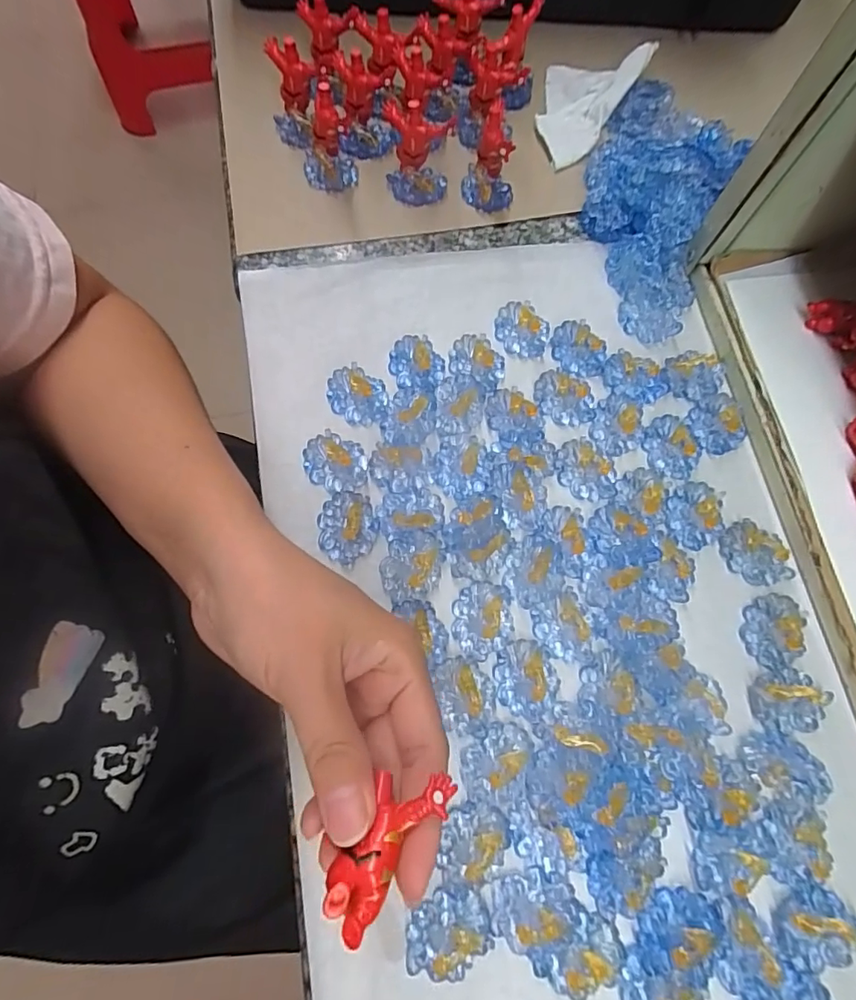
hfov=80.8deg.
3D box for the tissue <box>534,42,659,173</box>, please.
[{"bbox_3d":[0.103,-0.276,0.343,0.056,0.016,0.110,30,76,8],"label":"tissue"}]

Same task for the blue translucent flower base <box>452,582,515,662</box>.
[{"bbox_3d":[0.028,0.061,0.253,0.030,0.007,0.036,1,74,0],"label":"blue translucent flower base"}]

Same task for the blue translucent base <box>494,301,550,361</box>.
[{"bbox_3d":[0.057,-0.102,0.303,0.028,0.007,0.036,-41,78,-11],"label":"blue translucent base"}]

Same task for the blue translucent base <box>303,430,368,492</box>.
[{"bbox_3d":[-0.050,-0.021,0.275,0.036,0.008,0.029,19,75,5],"label":"blue translucent base"}]

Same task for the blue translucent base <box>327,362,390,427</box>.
[{"bbox_3d":[-0.040,-0.060,0.285,0.030,0.011,0.035,-39,78,-10],"label":"blue translucent base"}]

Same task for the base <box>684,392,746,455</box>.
[{"bbox_3d":[0.167,-0.044,0.286,0.031,0.010,0.031,0,74,0],"label":"base"}]

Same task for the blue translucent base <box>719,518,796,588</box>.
[{"bbox_3d":[0.173,0.029,0.266,0.026,0.009,0.036,-32,77,-9],"label":"blue translucent base"}]

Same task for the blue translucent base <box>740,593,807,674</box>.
[{"bbox_3d":[0.177,0.067,0.256,0.029,0.007,0.039,9,74,2],"label":"blue translucent base"}]

